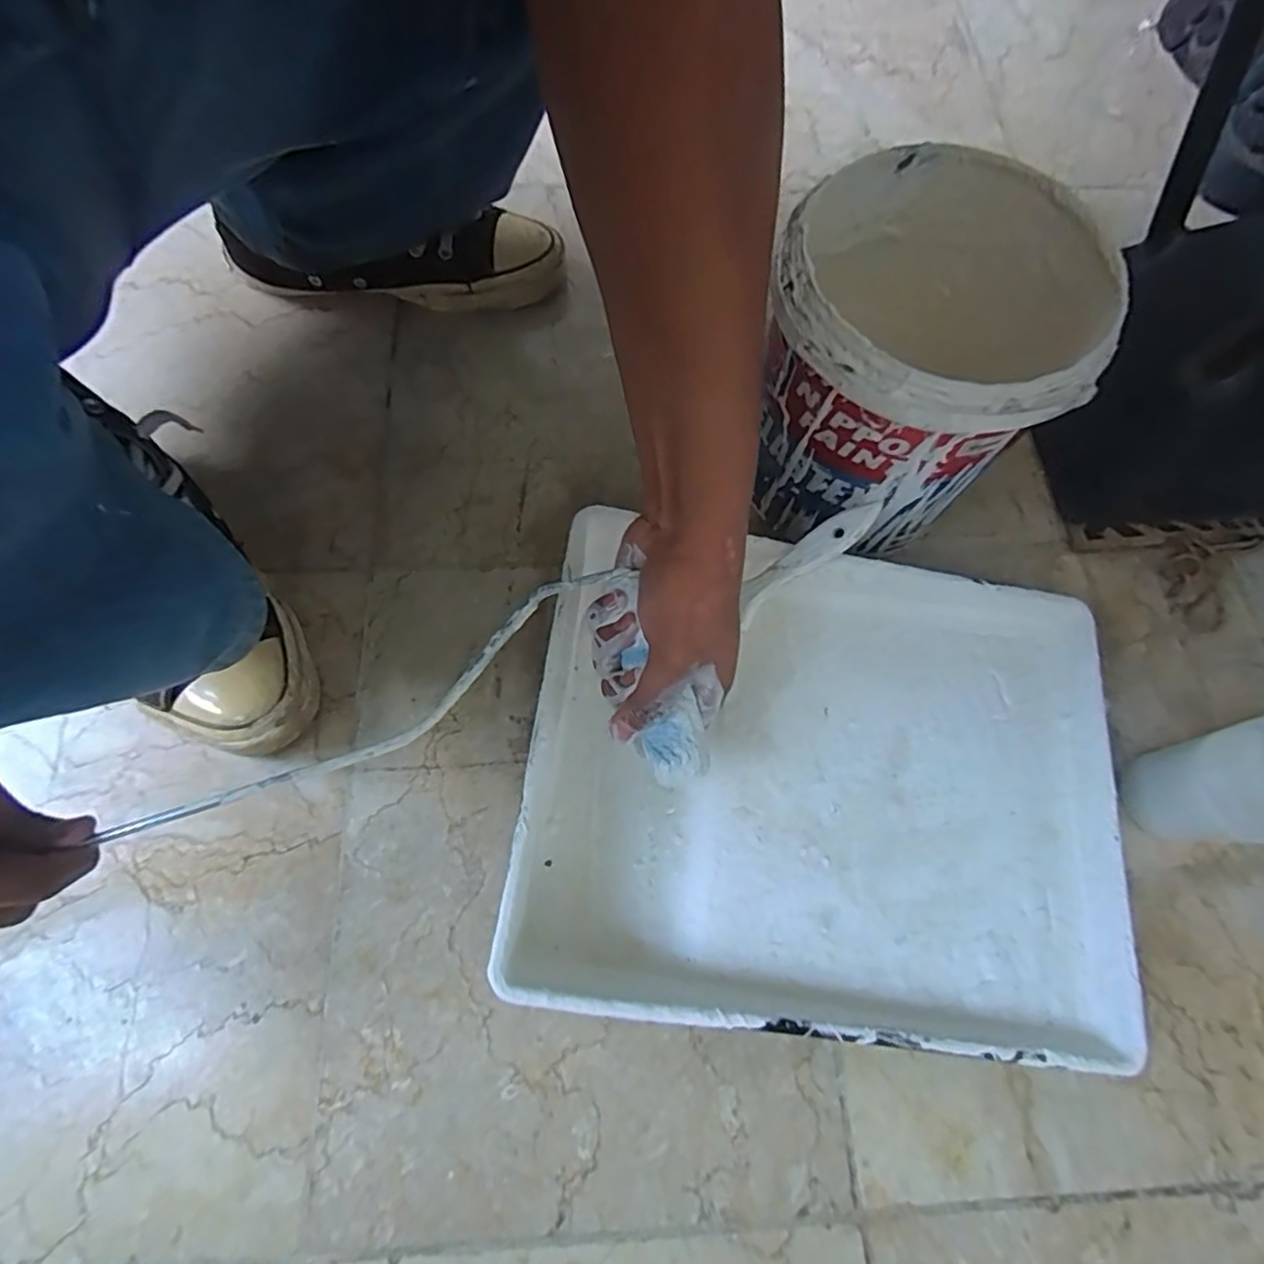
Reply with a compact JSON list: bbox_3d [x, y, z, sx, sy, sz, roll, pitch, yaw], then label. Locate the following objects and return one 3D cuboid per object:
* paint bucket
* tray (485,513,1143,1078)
[{"bbox_3d":[0.177,-0.163,0.433,0.170,0.182,0.198,36,72,11],"label":"paint bucket"},{"bbox_3d":[0.115,0.087,0.399,0.356,0.083,0.275,9,69,1],"label":"tray"}]

